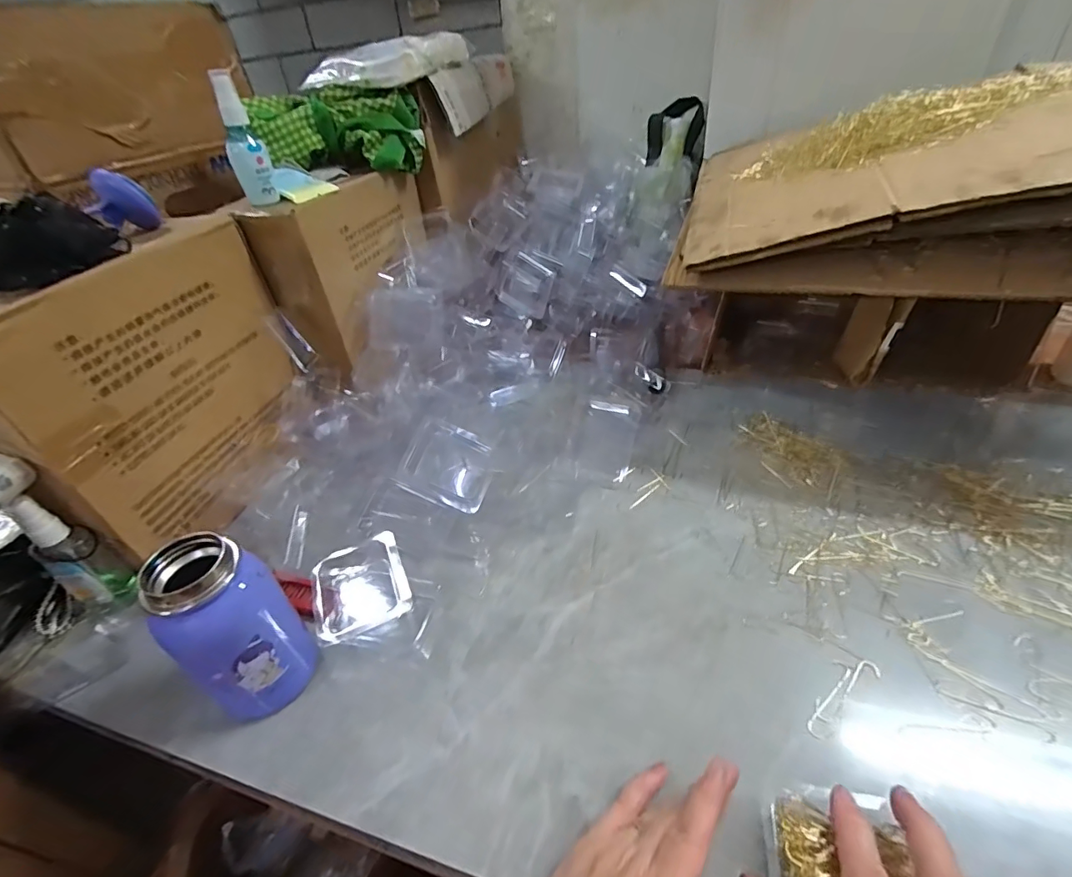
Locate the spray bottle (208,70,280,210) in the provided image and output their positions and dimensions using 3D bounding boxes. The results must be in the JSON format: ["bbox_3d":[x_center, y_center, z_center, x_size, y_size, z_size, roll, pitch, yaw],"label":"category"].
[{"bbox_3d":[-0.305,-0.307,0.520,0.036,0.118,0.035,-21,40,-18],"label":"spray bottle"}]

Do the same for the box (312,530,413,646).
[{"bbox_3d":[-0.157,0.129,0.443,0.079,0.036,0.079,-18,40,-15],"label":"box"}]

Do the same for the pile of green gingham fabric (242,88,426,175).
[{"bbox_3d":[-0.251,-0.392,0.644,0.202,0.087,0.081,-8,38,-2],"label":"pile of green gingham fabric"}]

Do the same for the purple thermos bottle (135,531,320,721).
[{"bbox_3d":[-0.215,0.139,0.360,0.061,0.144,0.073,28,49,35],"label":"purple thermos bottle"}]

